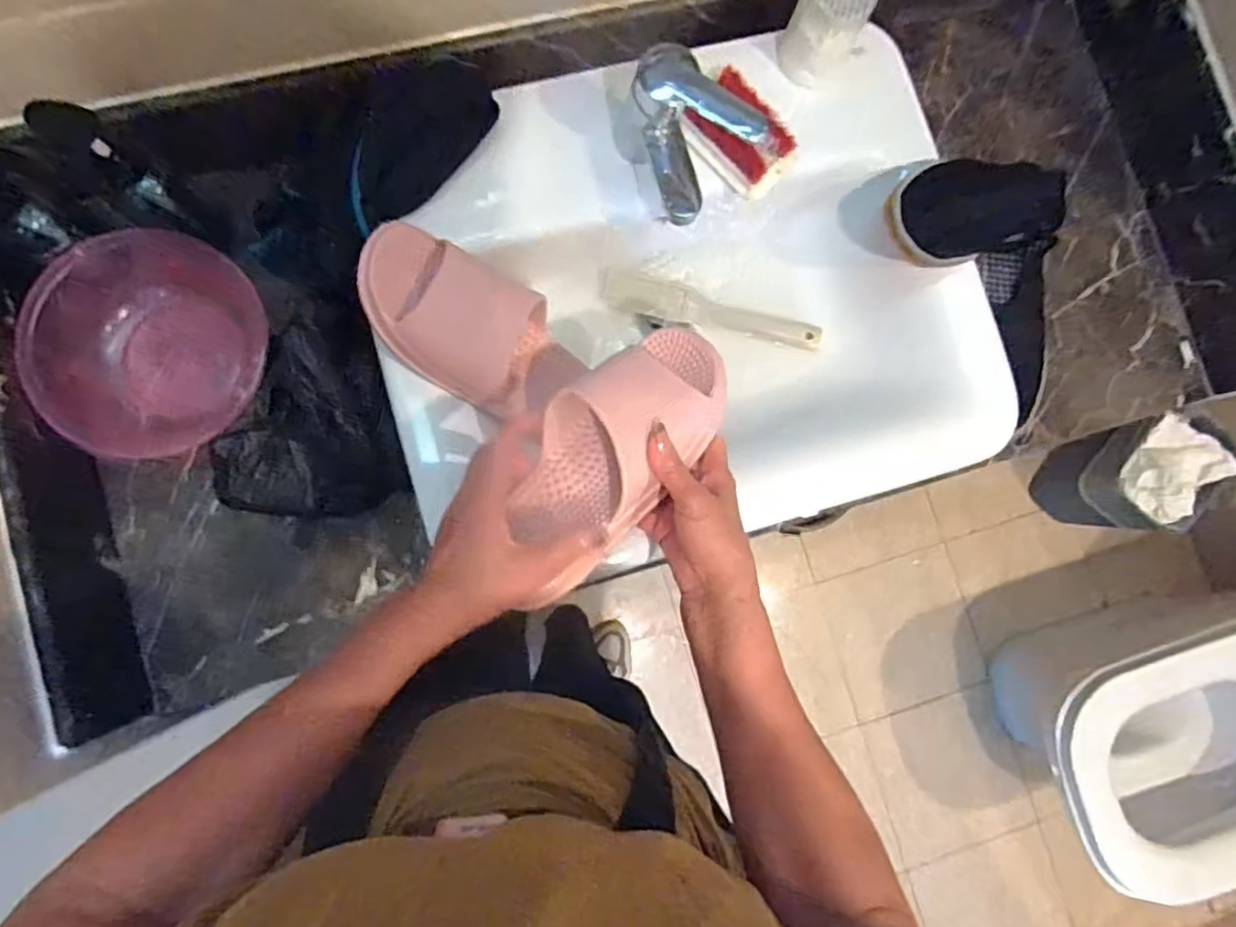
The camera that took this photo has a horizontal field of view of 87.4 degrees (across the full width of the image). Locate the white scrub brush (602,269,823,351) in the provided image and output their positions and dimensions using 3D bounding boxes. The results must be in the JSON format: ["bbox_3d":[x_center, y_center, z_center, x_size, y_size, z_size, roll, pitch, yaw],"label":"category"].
[{"bbox_3d":[0.095,-0.159,0.662,0.220,0.036,0.039,14,84,-4],"label":"white scrub brush"}]

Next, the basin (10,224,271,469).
[{"bbox_3d":[-0.399,-0.100,0.575,0.180,0.086,0.197,0,85,-5],"label":"basin"}]

